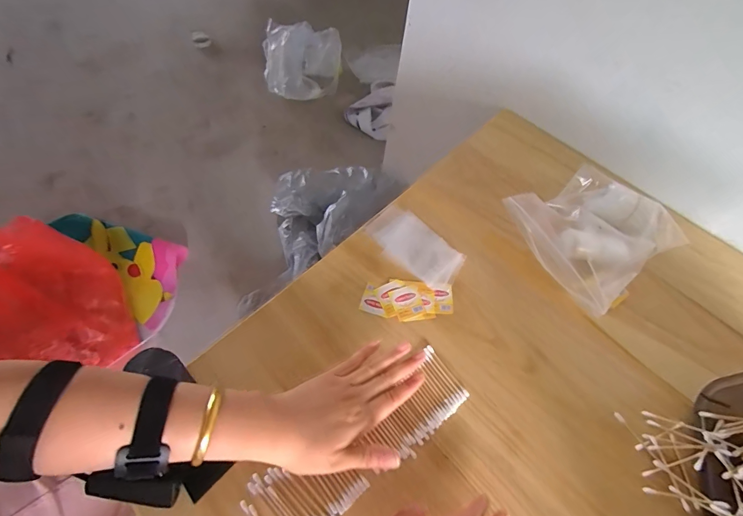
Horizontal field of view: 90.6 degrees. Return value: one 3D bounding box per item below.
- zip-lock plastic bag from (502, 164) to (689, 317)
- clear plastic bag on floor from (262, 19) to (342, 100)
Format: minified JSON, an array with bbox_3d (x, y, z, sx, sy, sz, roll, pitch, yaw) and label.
[{"bbox_3d":[0.308,-0.043,0.514,0.235,0.053,0.175,-30,67,-19],"label":"zip-lock plastic bag"},{"bbox_3d":[-0.256,-0.726,1.366,0.293,0.230,0.196,-4,60,-8],"label":"clear plastic bag on floor"}]

